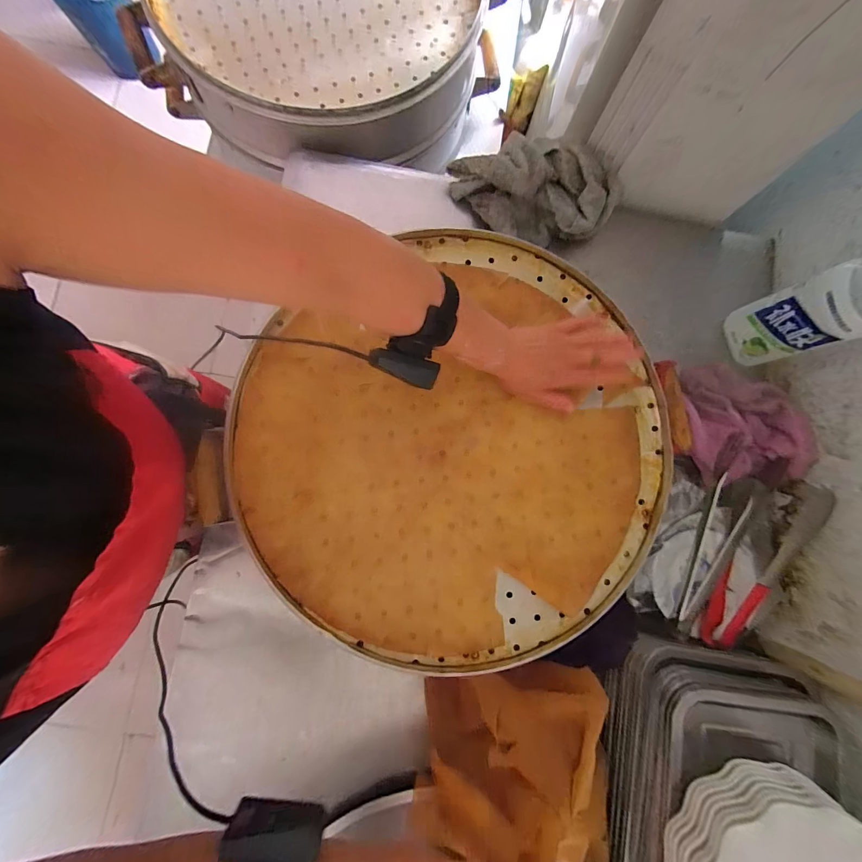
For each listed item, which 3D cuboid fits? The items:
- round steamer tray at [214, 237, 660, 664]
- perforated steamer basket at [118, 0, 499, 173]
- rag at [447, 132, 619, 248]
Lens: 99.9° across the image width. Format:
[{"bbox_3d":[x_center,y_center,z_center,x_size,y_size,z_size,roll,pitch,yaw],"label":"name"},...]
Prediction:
[{"bbox_3d":[0.034,0.029,0.447,0.517,0.056,0.483,0,80,0],"label":"round steamer tray"},{"bbox_3d":[-0.192,-0.735,0.639,0.562,0.164,0.550,7,84,-2],"label":"perforated steamer basket"},{"bbox_3d":[0.152,-0.370,0.550,0.246,0.079,0.149,23,83,0],"label":"rag"}]

